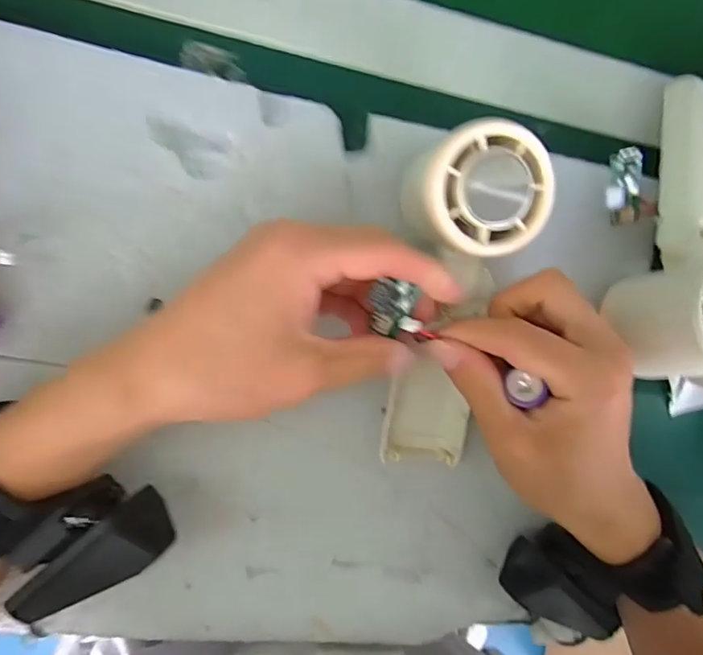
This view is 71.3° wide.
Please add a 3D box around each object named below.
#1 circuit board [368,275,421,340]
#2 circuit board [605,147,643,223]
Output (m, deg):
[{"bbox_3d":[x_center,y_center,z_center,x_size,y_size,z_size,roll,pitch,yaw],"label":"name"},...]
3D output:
[{"bbox_3d":[0.019,-0.008,0.218,0.020,0.013,0.024,-6,95,-9],"label":"circuit board"},{"bbox_3d":[0.145,-0.074,0.262,0.020,0.012,0.039,-15,114,-8],"label":"circuit board"}]

